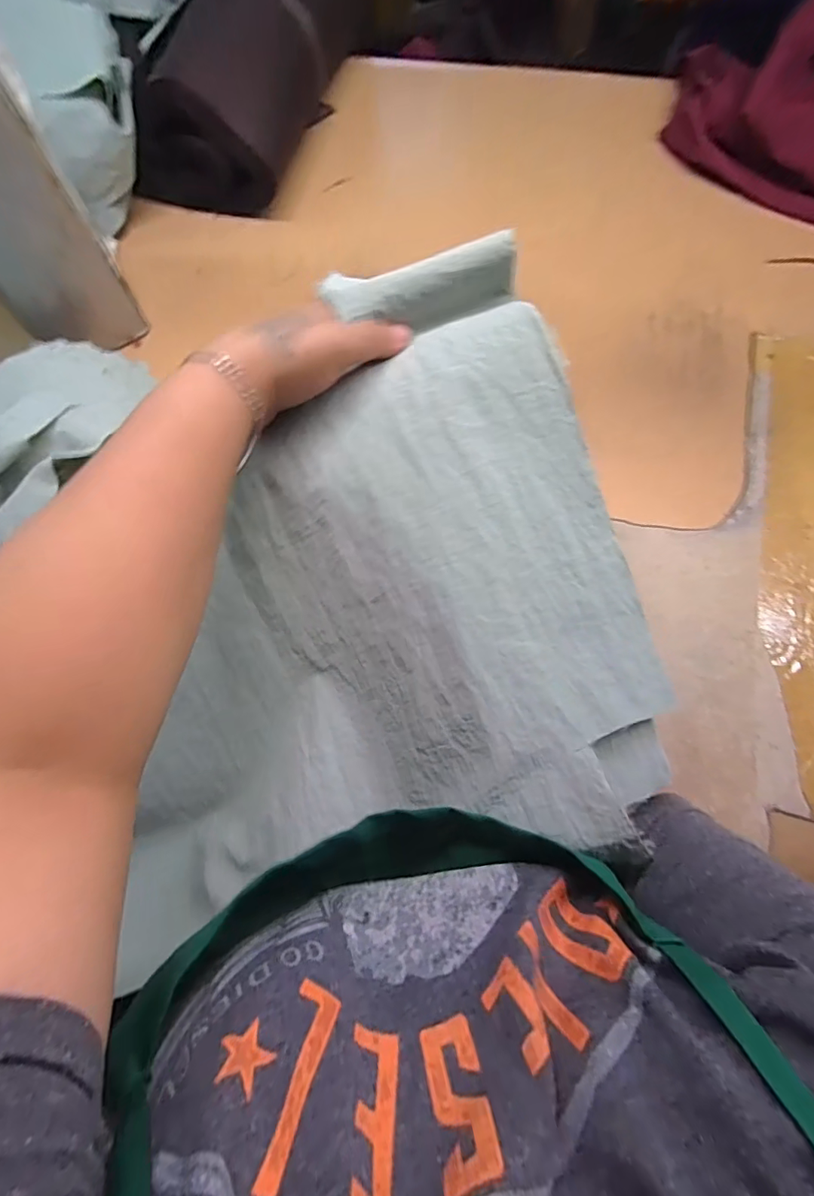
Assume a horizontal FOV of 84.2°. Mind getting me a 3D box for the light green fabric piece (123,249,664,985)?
[{"bbox_3d":[-0.050,0.008,0.265,0.320,0.140,0.318,-14,74,-2],"label":"light green fabric piece"}]

